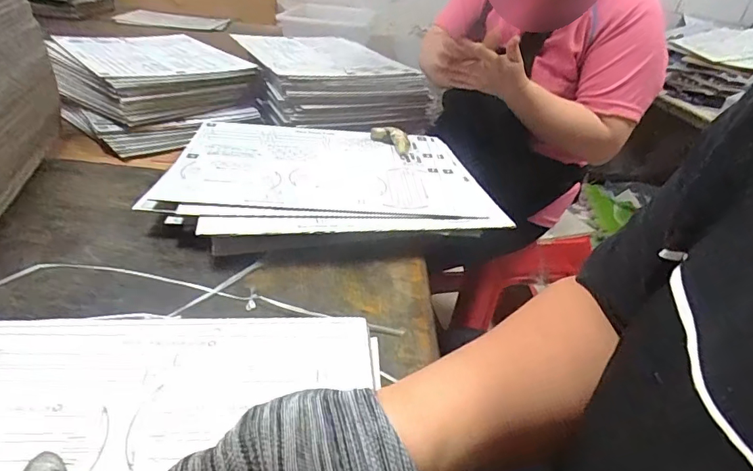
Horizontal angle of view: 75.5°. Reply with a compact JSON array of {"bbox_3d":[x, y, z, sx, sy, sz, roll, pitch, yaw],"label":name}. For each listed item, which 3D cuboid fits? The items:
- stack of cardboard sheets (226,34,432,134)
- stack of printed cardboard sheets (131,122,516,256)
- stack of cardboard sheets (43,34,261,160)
[{"bbox_3d":[-0.114,-0.337,1.011,0.285,0.089,0.425,-12,35,-27],"label":"stack of cardboard sheets"},{"bbox_3d":[-0.064,-0.072,0.704,0.450,0.054,0.337,2,31,-6],"label":"stack of printed cardboard sheets"},{"bbox_3d":[-0.450,-0.301,0.954,0.301,0.107,0.429,-23,41,-39],"label":"stack of cardboard sheets"}]

